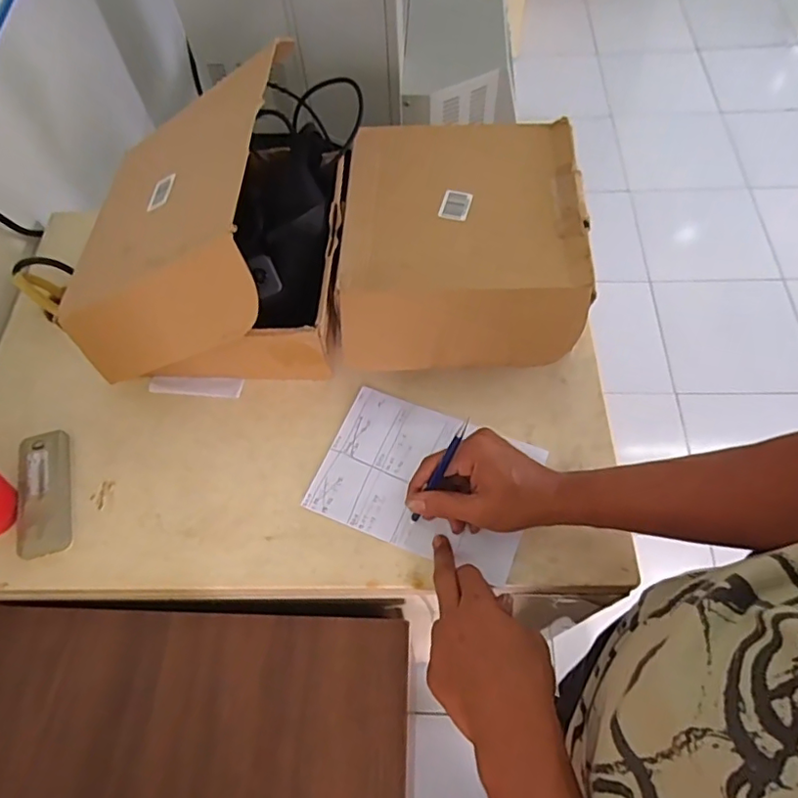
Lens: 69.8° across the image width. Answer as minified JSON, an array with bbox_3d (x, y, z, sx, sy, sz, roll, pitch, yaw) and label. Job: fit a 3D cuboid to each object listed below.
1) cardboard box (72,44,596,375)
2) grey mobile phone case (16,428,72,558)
[{"bbox_3d":[-0.062,-0.197,0.588,0.501,0.196,0.289,-1,62,2],"label":"cardboard box"},{"bbox_3d":[-0.359,0.092,0.574,0.047,0.021,0.128,-15,62,-5],"label":"grey mobile phone case"}]

